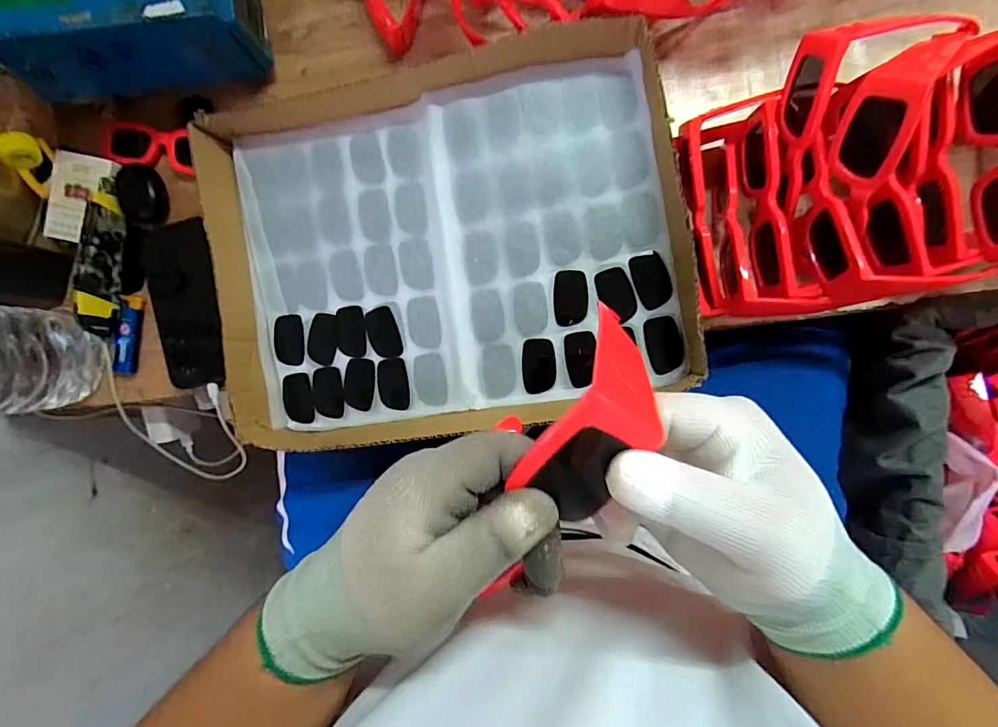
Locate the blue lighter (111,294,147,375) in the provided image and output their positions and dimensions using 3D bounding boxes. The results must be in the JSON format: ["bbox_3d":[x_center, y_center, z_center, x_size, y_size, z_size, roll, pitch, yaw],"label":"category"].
[{"bbox_3d":[-0.385,-0.030,0.497,0.023,0.012,0.082,15,94,6],"label":"blue lighter"}]

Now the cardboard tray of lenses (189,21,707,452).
[{"bbox_3d":[-0.048,-0.098,0.426,0.406,0.055,0.322,-7,92,7],"label":"cardboard tray of lenses"}]

